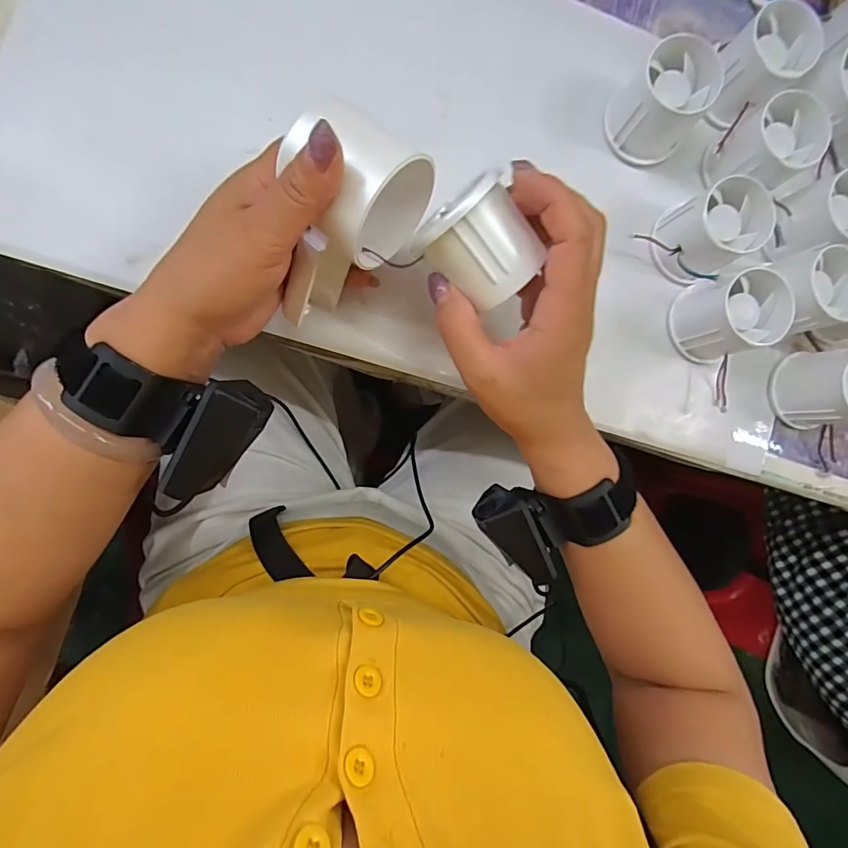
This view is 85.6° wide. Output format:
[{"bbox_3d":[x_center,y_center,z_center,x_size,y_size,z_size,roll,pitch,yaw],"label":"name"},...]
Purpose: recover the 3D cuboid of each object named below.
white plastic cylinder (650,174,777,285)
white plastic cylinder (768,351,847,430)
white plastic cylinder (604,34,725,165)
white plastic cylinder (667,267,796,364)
[{"bbox_3d":[0.196,-0.133,0.316,0.055,0.050,0.052,0,89,-10],"label":"white plastic cylinder"},{"bbox_3d":[0.295,-0.026,0.331,0.051,0.050,0.055,-4,90,-10],"label":"white plastic cylinder"},{"bbox_3d":[0.160,-0.216,0.311,0.052,0.051,0.055,0,89,-10],"label":"white plastic cylinder"},{"bbox_3d":[0.210,-0.075,0.317,0.052,0.051,0.055,0,89,-10],"label":"white plastic cylinder"}]

